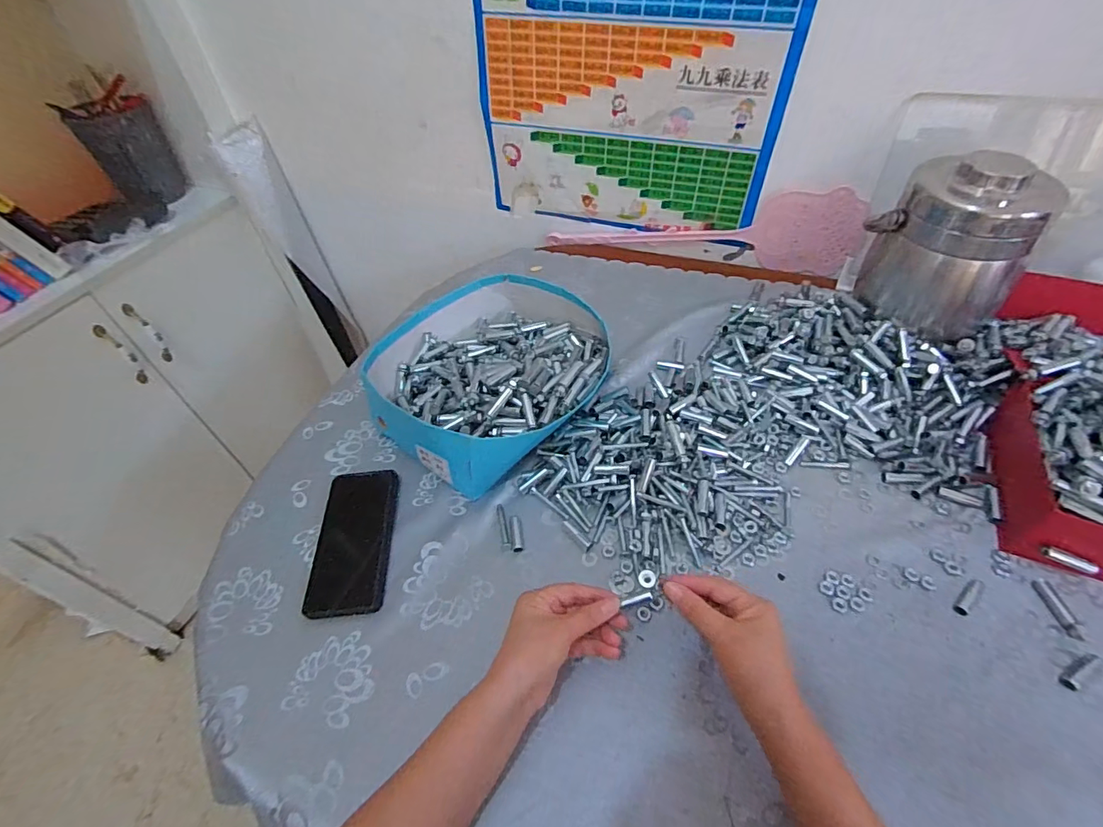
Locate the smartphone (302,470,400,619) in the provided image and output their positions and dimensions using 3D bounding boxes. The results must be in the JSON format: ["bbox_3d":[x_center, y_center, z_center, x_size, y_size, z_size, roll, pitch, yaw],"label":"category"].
[{"bbox_3d":[-0.217,0.135,0.545,0.080,0.012,0.166,-6,49,-1],"label":"smartphone"}]

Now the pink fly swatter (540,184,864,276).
[{"bbox_3d":[0.235,-0.324,0.840,0.514,0.131,0.028,14,51,16],"label":"pink fly swatter"}]

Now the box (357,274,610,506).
[{"bbox_3d":[-0.072,-0.060,0.651,0.270,0.089,0.310,26,55,24],"label":"box"}]

